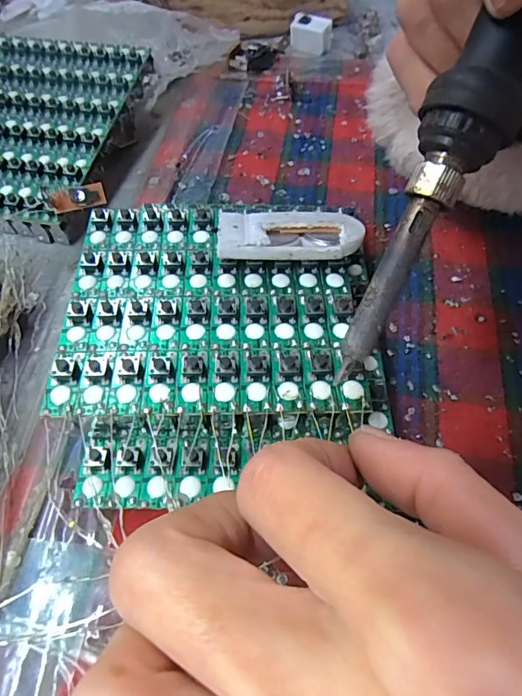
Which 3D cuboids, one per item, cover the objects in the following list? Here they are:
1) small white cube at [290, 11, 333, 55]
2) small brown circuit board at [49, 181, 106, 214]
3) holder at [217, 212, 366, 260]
[{"bbox_3d":[0.035,-0.216,0.326,0.027,0.017,0.015,15,56,9],"label":"small white cube"},{"bbox_3d":[-0.079,-0.065,0.205,0.022,0.009,0.004,-16,13,-14],"label":"small brown circuit board"},{"bbox_3d":[0.010,-0.041,0.165,0.050,0.006,0.025,-3,55,-3],"label":"holder"}]

